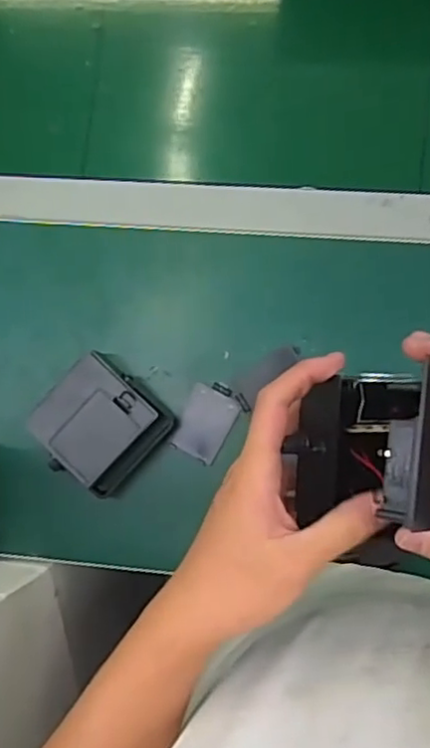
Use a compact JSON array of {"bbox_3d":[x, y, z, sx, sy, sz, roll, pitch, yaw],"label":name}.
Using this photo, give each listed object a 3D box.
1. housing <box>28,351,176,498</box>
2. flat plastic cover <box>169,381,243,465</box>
[{"bbox_3d":[-0.096,0.043,0.552,0.090,0.045,0.096,42,91,7],"label":"housing"},{"bbox_3d":[-0.008,0.040,0.563,0.042,0.004,0.066,27,95,10],"label":"flat plastic cover"}]

